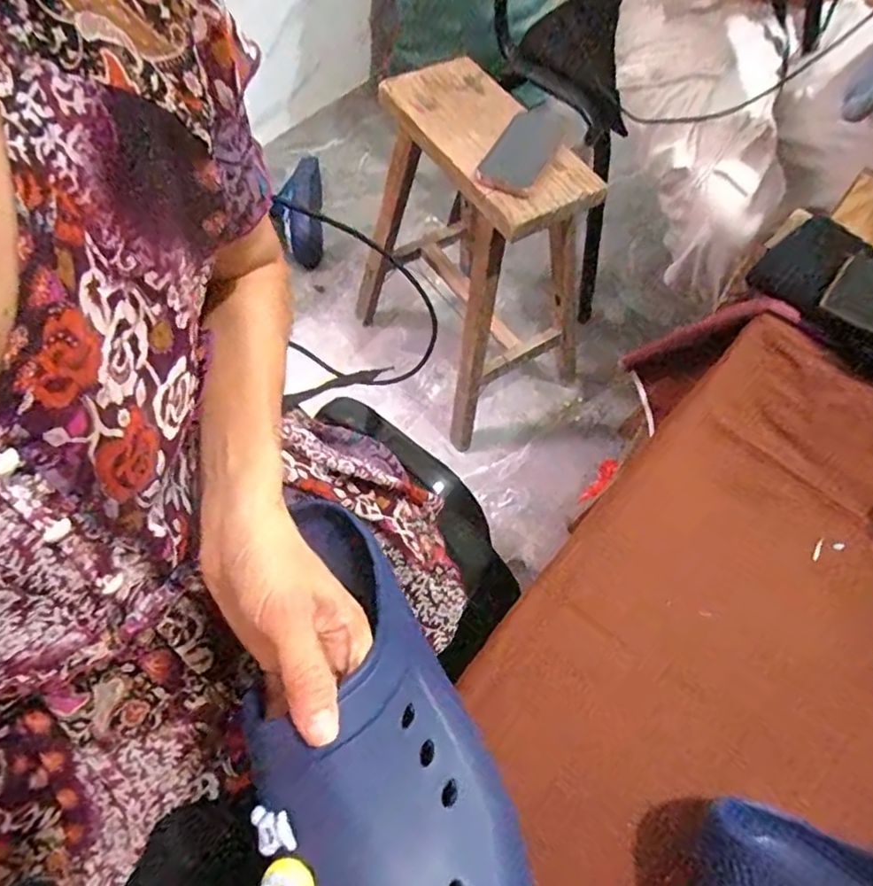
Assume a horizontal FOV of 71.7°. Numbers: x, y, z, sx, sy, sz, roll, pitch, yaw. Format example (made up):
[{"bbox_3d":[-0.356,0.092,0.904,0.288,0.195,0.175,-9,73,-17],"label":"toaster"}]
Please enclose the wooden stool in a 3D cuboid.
[{"bbox_3d":[0.070,-0.319,1.079,0.304,0.505,0.370,-31,66,-18],"label":"wooden stool"}]

